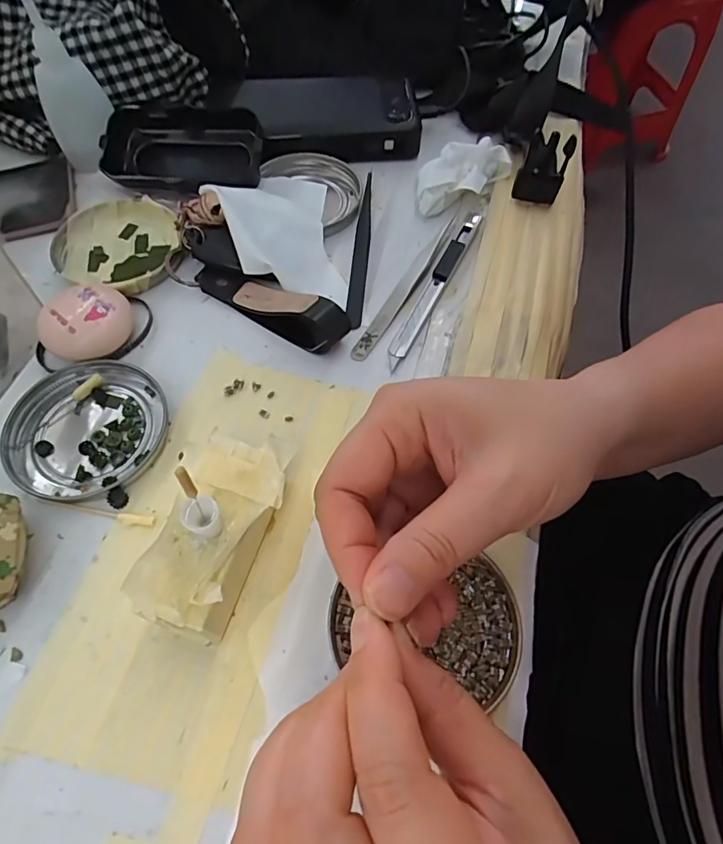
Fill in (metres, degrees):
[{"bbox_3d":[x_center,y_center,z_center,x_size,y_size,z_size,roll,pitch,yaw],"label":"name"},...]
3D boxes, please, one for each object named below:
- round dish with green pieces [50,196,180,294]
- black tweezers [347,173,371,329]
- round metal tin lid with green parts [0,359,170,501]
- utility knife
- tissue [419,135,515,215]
[{"bbox_3d":[-0.155,-0.116,0.324,0.082,0.012,0.073,18,63,8],"label":"round dish with green pieces"},{"bbox_3d":[0.000,-0.111,0.321,0.010,0.014,0.116,5,62,1],"label":"black tweezers"},{"bbox_3d":[-0.142,0.003,0.260,0.074,0.009,0.078,1,62,-1],"label":"round metal tin lid with green parts"},{"bbox_3d":[0.047,-0.088,0.313,0.011,0.005,0.138,24,64,11],"label":"utility knife"},{"bbox_3d":[0.068,-0.173,0.351,0.077,0.019,0.039,-35,68,-18],"label":"tissue"}]

